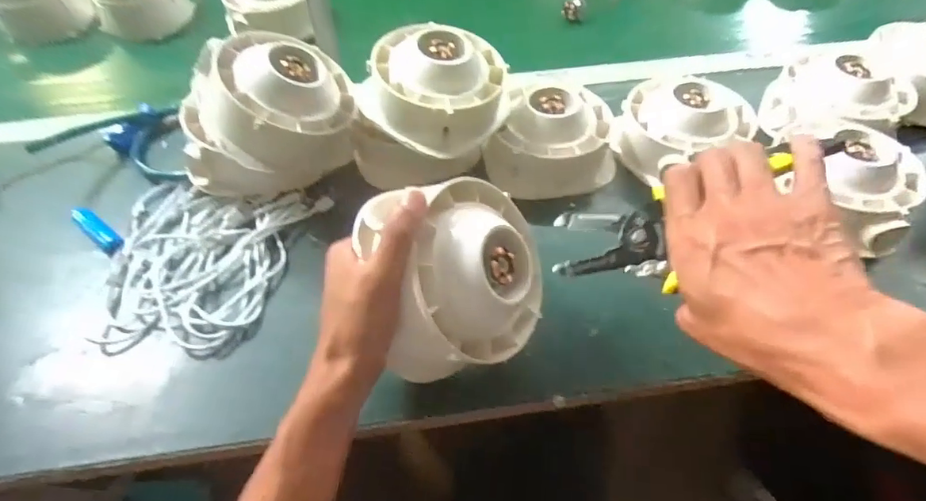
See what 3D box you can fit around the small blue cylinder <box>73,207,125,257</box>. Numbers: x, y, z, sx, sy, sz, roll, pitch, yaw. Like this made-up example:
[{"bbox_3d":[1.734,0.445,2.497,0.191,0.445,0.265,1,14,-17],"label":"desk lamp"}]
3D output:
[{"bbox_3d":[-0.349,-0.020,0.490,0.073,0.021,0.019,32,58,23],"label":"small blue cylinder"}]

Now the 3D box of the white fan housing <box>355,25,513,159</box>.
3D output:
[{"bbox_3d":[-0.027,-0.164,0.498,0.129,0.077,0.130,22,55,17],"label":"white fan housing"}]

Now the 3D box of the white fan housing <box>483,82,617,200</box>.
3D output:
[{"bbox_3d":[0.094,-0.120,0.531,0.131,0.069,0.121,5,52,5],"label":"white fan housing"}]

